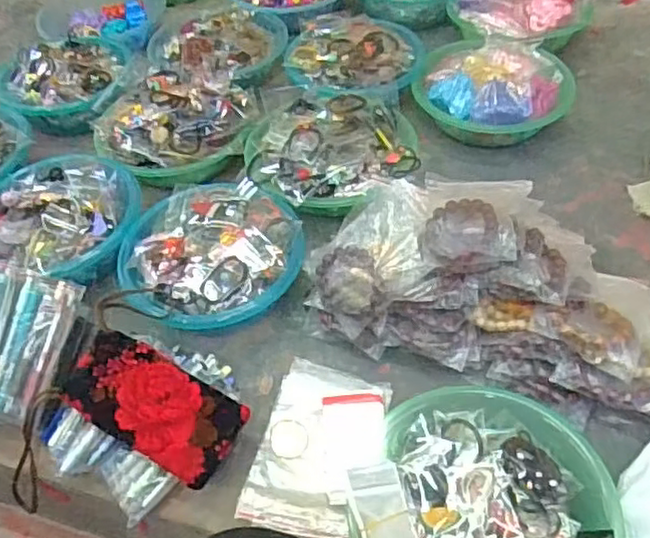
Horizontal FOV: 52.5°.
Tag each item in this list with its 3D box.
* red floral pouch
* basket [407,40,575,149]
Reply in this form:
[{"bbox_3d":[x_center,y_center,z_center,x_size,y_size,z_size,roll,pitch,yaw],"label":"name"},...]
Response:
[{"bbox_3d":[-0.174,0.139,0.672,0.175,0.015,0.092,30,73,7],"label":"red floral pouch"},{"bbox_3d":[0.258,-0.271,1.018,0.230,0.103,0.191,16,52,17],"label":"basket"}]

